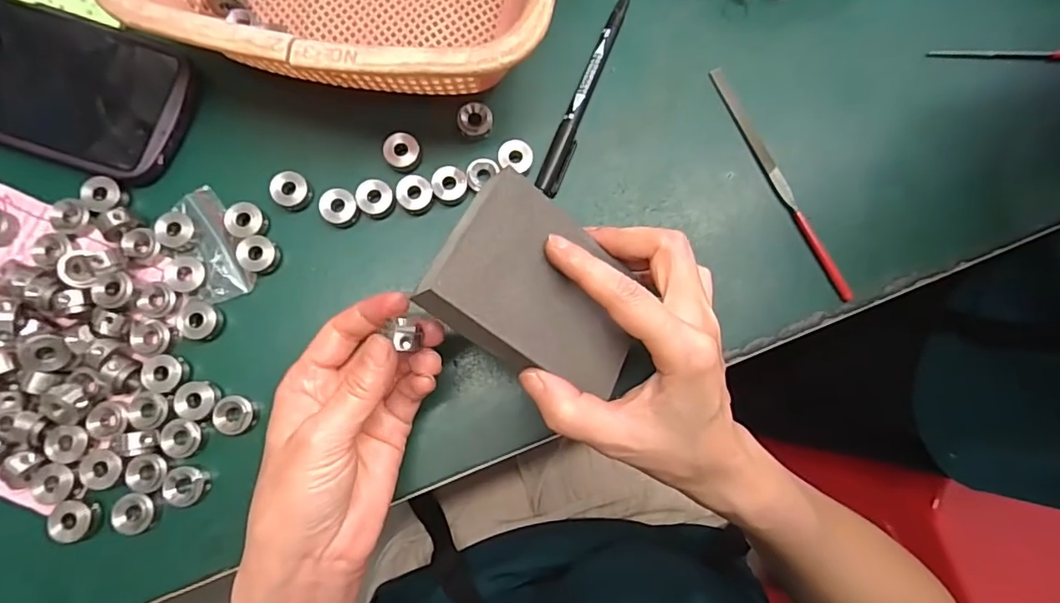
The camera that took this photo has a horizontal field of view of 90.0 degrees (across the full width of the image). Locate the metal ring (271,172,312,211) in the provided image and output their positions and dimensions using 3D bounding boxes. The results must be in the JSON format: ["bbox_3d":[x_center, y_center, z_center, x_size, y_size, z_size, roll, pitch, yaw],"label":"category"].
[{"bbox_3d":[-0.132,-0.061,0.293,0.018,0.012,0.019,0,83,-2],"label":"metal ring"}]

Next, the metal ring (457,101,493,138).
[{"bbox_3d":[-0.031,-0.105,0.304,0.019,0.010,0.017,7,83,-1],"label":"metal ring"}]

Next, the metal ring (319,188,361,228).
[{"bbox_3d":[-0.105,-0.052,0.293,0.019,0.013,0.019,0,83,-2],"label":"metal ring"}]

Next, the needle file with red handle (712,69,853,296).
[{"bbox_3d":[0.149,-0.071,0.312,0.010,0.006,0.155,-26,85,-5],"label":"needle file with red handle"}]

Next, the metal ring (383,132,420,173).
[{"bbox_3d":[-0.071,-0.084,0.296,0.020,0.009,0.017,-34,85,-6],"label":"metal ring"}]

